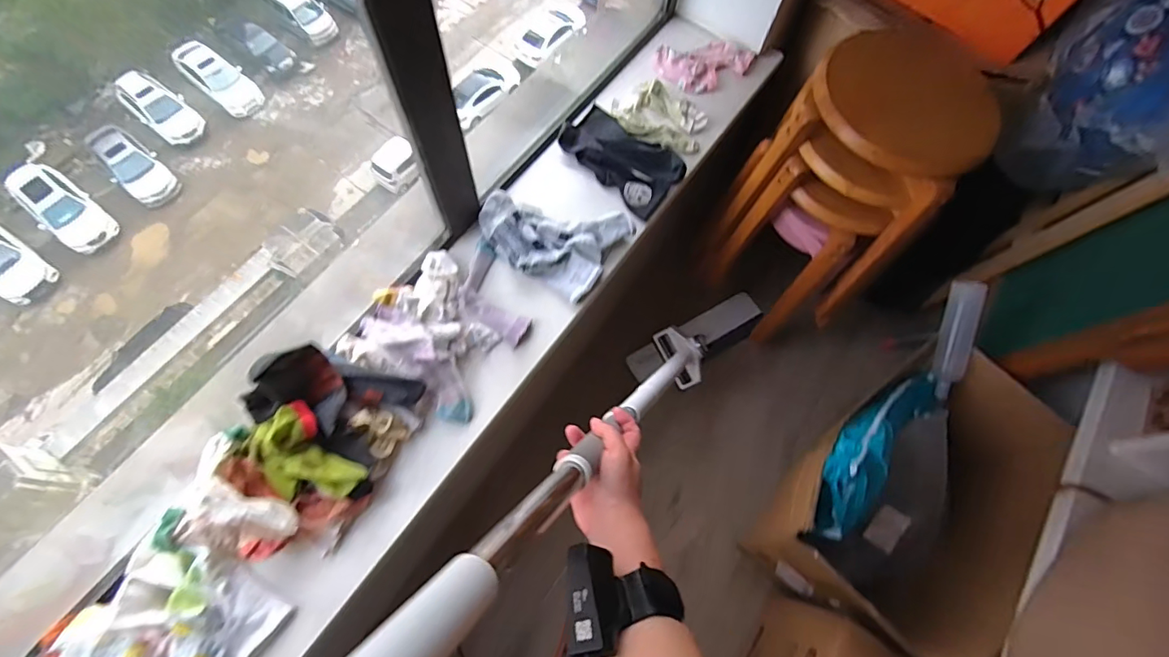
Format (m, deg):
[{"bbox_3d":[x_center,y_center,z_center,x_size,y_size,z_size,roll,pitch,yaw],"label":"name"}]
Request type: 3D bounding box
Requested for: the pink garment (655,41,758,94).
[{"bbox_3d":[0.242,-0.527,1.011,0.196,0.022,0.110,-13,71,-7],"label":"pink garment"}]

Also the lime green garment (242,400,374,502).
[{"bbox_3d":[-0.357,0.176,0.640,0.103,0.070,0.145,-40,77,-15],"label":"lime green garment"}]

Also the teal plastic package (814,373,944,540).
[{"bbox_3d":[0.516,0.194,0.882,0.123,0.123,0.382,42,74,12],"label":"teal plastic package"}]

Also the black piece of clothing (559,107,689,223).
[{"bbox_3d":[0.069,-0.317,0.921,0.227,0.024,0.128,42,74,12],"label":"black piece of clothing"}]

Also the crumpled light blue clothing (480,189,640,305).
[{"bbox_3d":[-0.058,-0.160,0.847,0.235,0.032,0.165,28,71,8],"label":"crumpled light blue clothing"}]

